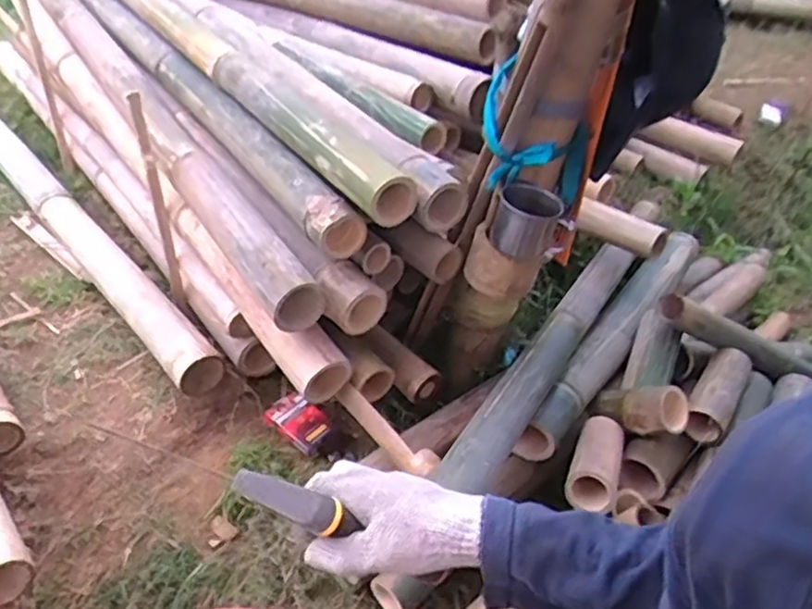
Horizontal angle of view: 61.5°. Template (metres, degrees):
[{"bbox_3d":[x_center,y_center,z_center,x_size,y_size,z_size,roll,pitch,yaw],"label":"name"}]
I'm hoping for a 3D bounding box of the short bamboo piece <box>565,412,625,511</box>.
[{"bbox_3d":[0.260,0.202,0.927,0.061,0.056,0.150,14,37,17],"label":"short bamboo piece"}]

